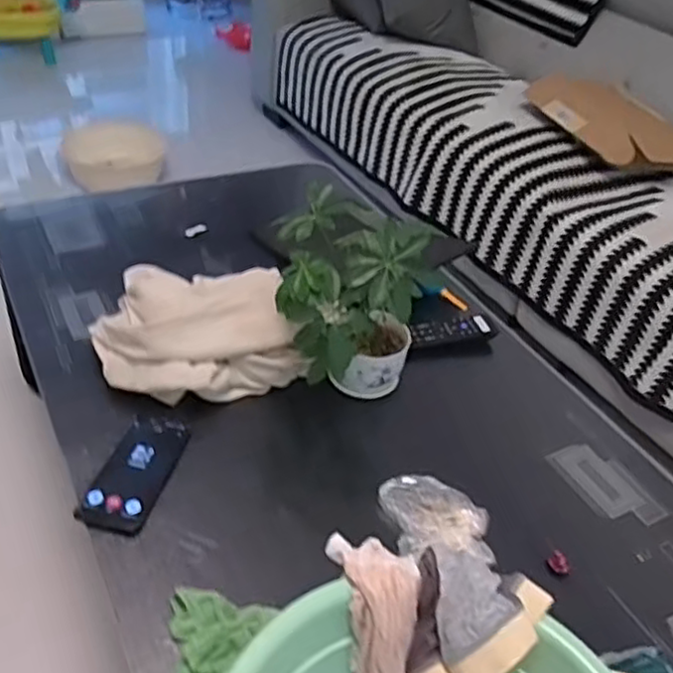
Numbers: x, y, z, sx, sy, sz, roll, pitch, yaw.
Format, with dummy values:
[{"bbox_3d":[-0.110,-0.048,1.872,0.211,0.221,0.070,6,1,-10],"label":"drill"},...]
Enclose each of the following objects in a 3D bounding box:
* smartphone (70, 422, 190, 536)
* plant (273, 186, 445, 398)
[{"bbox_3d":[-0.234,0.160,0.811,0.073,0.012,0.160,21,43,0],"label":"smartphone"},{"bbox_3d":[0.014,-0.031,0.864,0.172,0.241,0.189,5,40,-3],"label":"plant"}]

